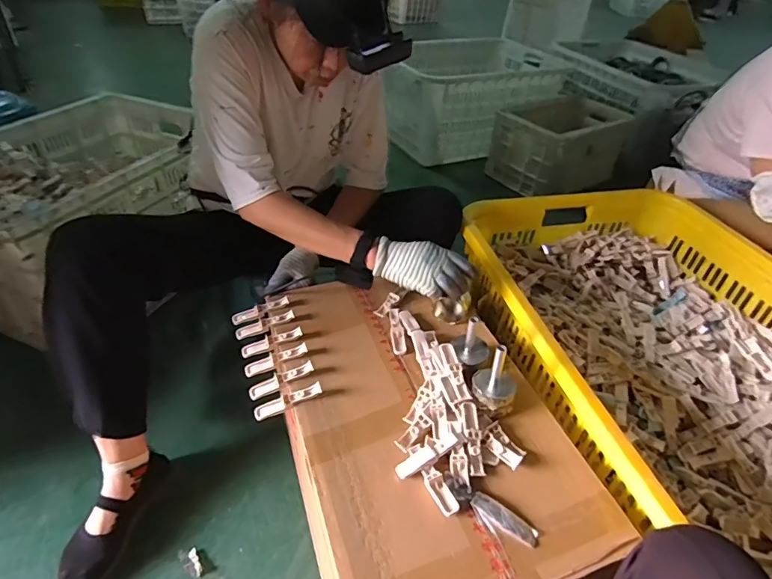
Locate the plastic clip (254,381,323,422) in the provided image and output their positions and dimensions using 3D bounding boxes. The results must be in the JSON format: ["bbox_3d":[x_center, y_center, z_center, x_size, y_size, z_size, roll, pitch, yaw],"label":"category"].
[{"bbox_3d":[-0.141,0.160,0.673,0.099,0.016,0.026,-23,45,-6],"label":"plastic clip"}]

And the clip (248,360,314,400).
[{"bbox_3d":[-0.156,0.135,0.699,0.098,0.011,0.022,-26,47,-11],"label":"clip"}]

